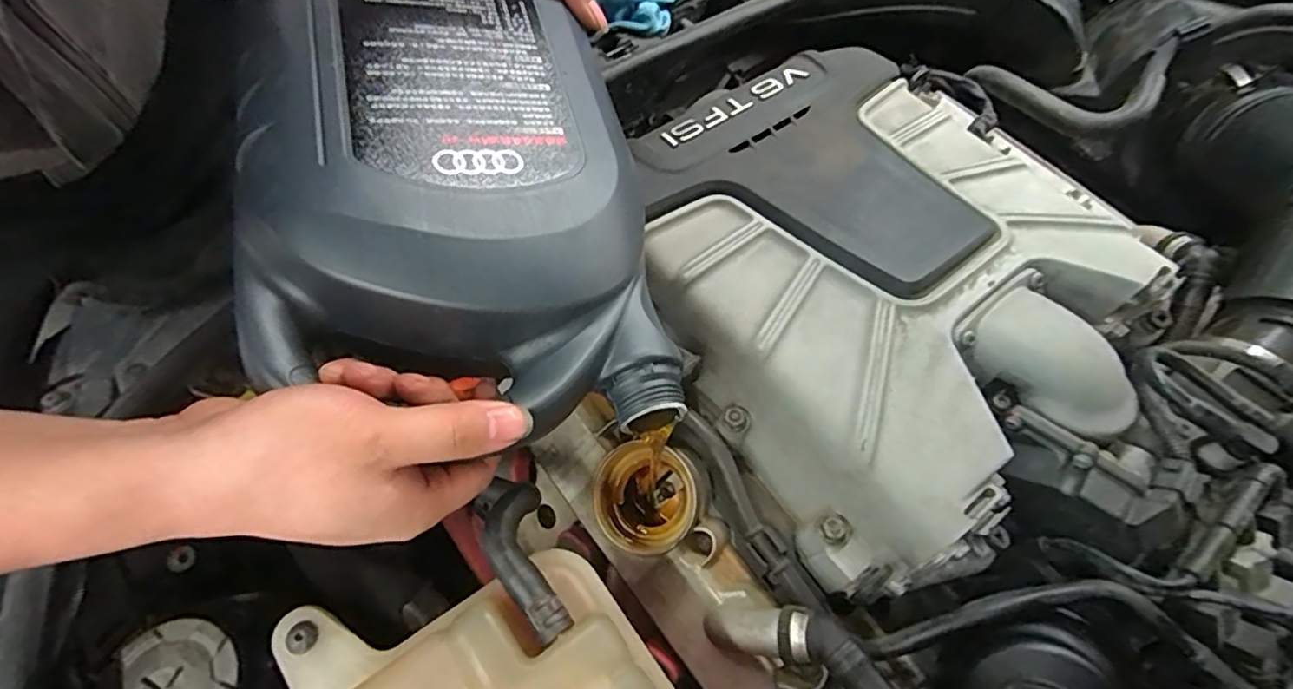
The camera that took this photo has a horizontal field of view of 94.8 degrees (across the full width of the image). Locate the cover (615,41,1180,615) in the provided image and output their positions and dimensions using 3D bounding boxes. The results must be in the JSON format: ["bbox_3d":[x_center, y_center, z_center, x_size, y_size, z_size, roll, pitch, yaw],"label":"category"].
[{"bbox_3d":[0.156,-0.069,0.446,0.323,0.095,0.379,-30,67,-17],"label":"cover"}]

